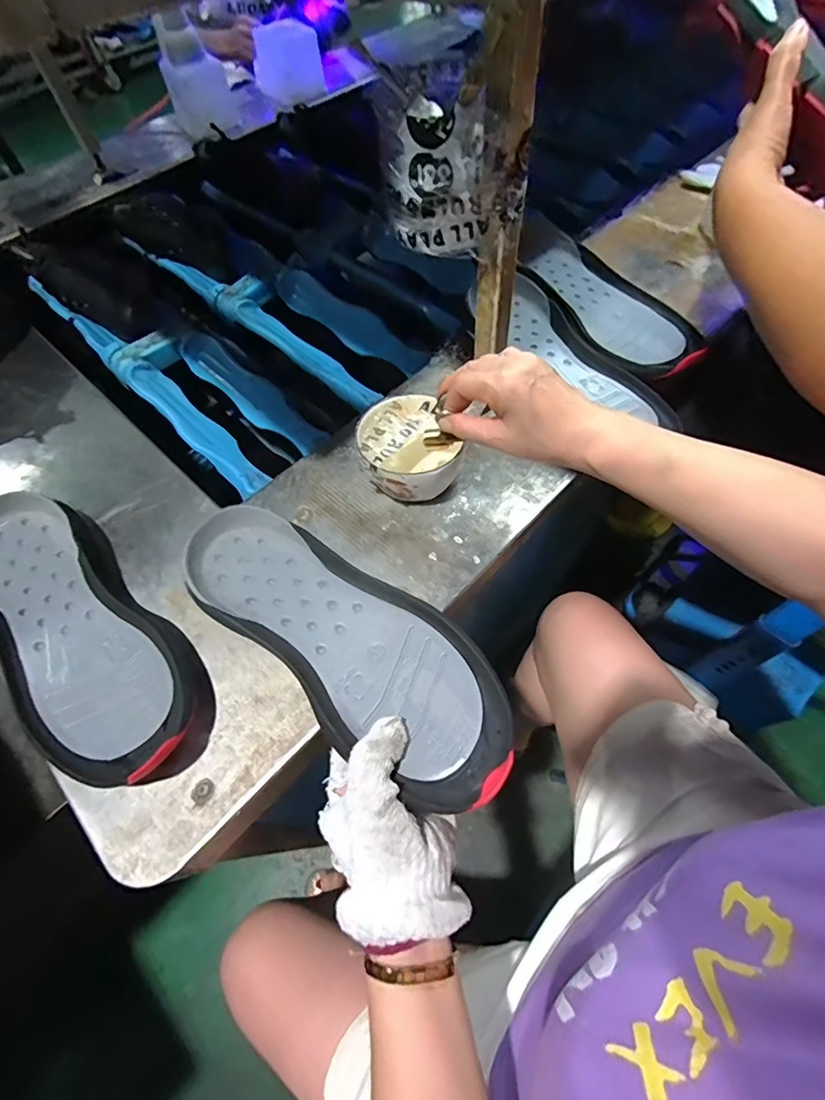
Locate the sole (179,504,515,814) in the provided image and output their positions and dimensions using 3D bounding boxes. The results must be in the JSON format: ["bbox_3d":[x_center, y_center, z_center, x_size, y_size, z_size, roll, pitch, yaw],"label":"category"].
[{"bbox_3d":[-0.061,0.058,0.367,0.315,0.027,0.109,33,66,25],"label":"sole"}]

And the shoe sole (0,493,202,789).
[{"bbox_3d":[-0.302,0.067,0.420,0.322,0.039,0.119,40,69,23],"label":"shoe sole"}]

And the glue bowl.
[{"bbox_3d":[-0.008,-0.094,0.478,0.088,0.060,0.109,-21,61,-9],"label":"glue bowl"}]

